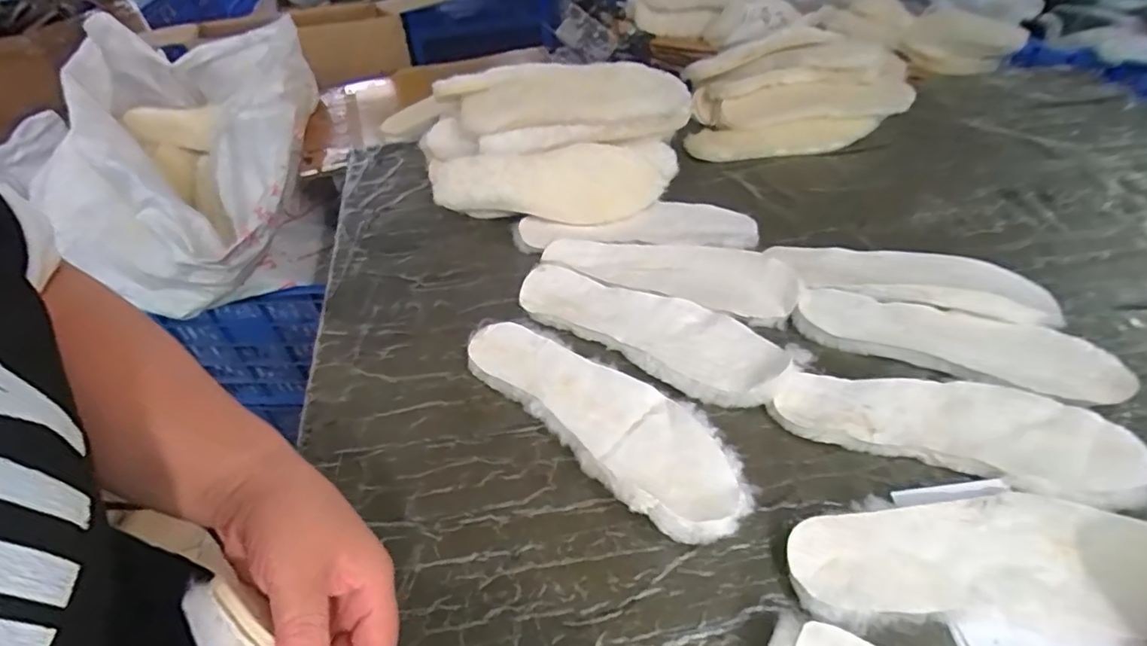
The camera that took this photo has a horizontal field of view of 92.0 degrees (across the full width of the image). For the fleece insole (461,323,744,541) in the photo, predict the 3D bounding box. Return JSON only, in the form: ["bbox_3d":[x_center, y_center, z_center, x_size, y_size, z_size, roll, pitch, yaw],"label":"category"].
[{"bbox_3d":[0.022,0.071,0.472,0.098,0.018,0.273,-35,52,-29],"label":"fleece insole"}]

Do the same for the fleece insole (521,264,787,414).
[{"bbox_3d":[0.072,-0.003,0.540,0.262,0.021,0.099,25,51,26],"label":"fleece insole"}]

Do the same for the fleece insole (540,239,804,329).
[{"bbox_3d":[0.102,-0.061,0.598,0.261,0.027,0.091,13,46,15],"label":"fleece insole"}]

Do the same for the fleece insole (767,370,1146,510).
[{"bbox_3d":[0.305,0.083,0.446,0.269,0.014,0.097,9,45,12],"label":"fleece insole"}]

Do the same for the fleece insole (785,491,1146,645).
[{"bbox_3d":[0.287,0.160,0.368,0.274,0.014,0.093,-1,44,2],"label":"fleece insole"}]

